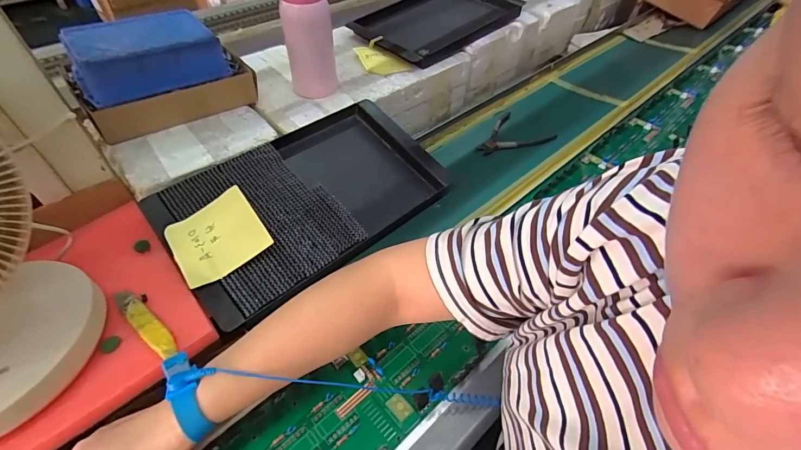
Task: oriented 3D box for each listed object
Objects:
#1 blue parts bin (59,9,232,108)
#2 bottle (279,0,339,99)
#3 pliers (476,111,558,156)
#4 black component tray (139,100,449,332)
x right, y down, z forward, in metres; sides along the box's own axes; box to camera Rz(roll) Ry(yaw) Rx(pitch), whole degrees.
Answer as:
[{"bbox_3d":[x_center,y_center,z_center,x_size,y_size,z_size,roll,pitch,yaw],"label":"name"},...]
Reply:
[{"bbox_3d":[-0.383,-0.261,0.578,0.189,0.068,0.132,-28,52,-26],"label":"blue parts bin"},{"bbox_3d":[-0.150,-0.312,0.621,0.080,0.204,0.064,-8,46,-9],"label":"bottle"},{"bbox_3d":[0.201,-0.160,0.701,0.137,0.013,0.113,-32,54,-28],"label":"pliers"},{"bbox_3d":[-0.123,-0.046,0.539,0.369,0.028,0.223,-35,70,-32],"label":"black component tray"}]

